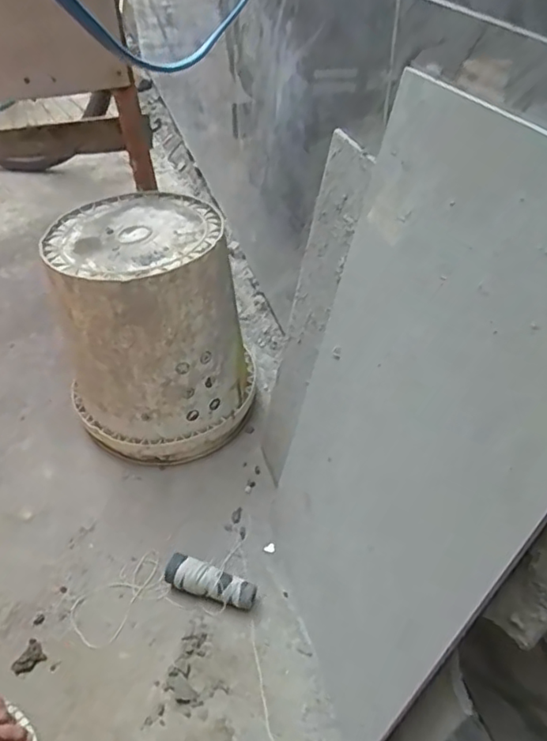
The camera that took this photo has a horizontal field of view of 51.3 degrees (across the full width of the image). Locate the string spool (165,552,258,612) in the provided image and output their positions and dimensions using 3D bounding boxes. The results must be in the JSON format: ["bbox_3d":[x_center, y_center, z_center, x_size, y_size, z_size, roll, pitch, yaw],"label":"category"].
[{"bbox_3d":[-0.084,0.280,0.748,0.122,0.043,0.037,11,43,17],"label":"string spool"}]

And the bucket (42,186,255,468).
[{"bbox_3d":[-0.192,-0.062,0.919,0.286,0.338,0.266,-12,41,-9],"label":"bucket"}]

